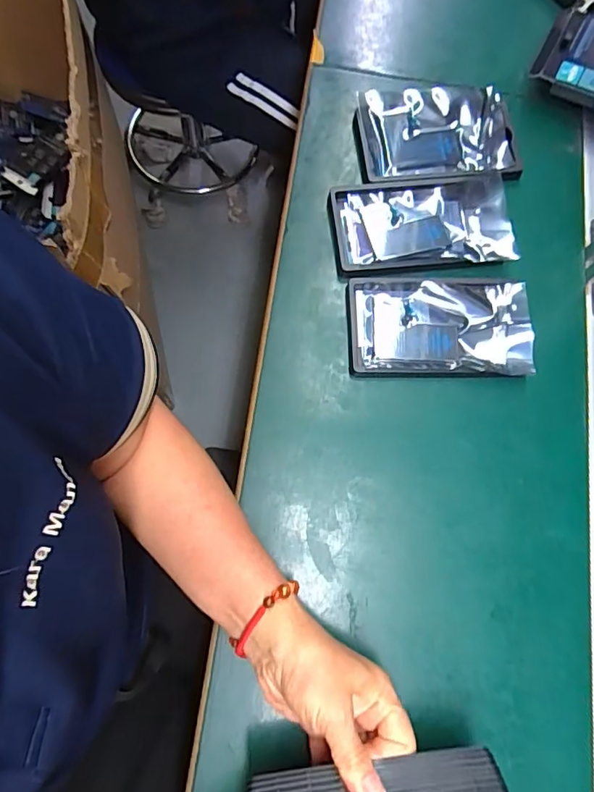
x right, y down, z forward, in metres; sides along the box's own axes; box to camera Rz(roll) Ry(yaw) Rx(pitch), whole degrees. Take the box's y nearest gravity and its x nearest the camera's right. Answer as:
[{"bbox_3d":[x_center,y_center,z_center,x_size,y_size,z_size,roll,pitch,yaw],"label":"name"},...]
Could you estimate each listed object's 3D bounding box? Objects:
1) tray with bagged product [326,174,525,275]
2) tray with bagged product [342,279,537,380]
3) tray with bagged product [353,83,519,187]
[{"bbox_3d":[0.121,-0.168,0.501,0.165,0.010,0.099,-3,74,-5],"label":"tray with bagged product"},{"bbox_3d":[0.129,-0.064,0.474,0.160,0.015,0.094,1,74,-3],"label":"tray with bagged product"},{"bbox_3d":[0.144,-0.271,0.527,0.155,0.016,0.108,-4,74,-5],"label":"tray with bagged product"}]

